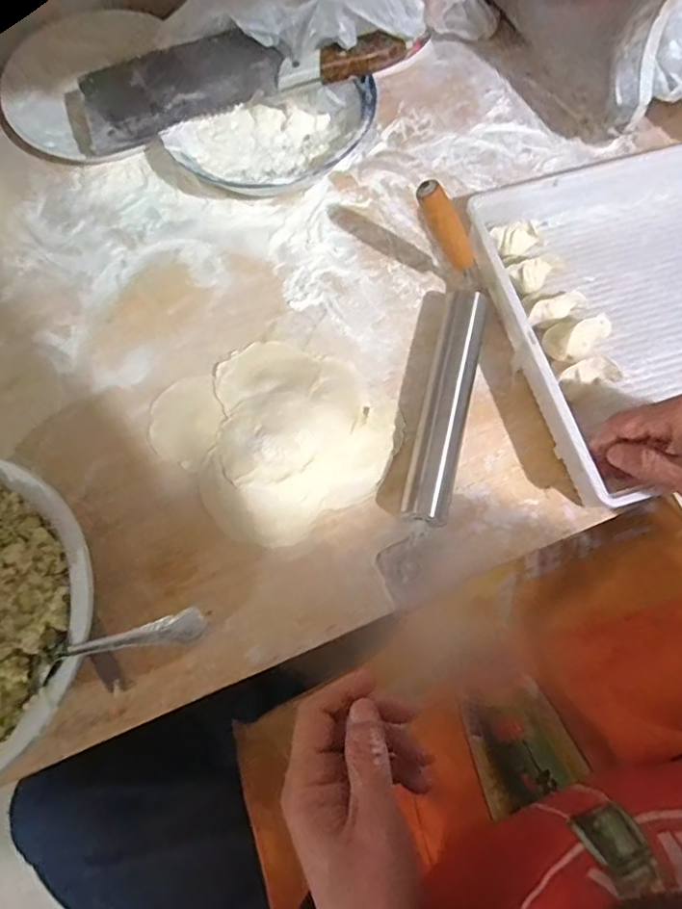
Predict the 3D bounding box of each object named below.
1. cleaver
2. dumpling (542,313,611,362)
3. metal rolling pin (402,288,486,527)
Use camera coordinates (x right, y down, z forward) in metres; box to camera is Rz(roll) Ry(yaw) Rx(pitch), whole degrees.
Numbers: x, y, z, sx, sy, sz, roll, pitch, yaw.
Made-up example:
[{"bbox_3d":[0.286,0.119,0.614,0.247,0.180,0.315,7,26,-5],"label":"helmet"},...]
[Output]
[{"bbox_3d":[-0.086,-0.362,0.503,0.297,0.033,0.091,-15,71,-4],"label":"cleaver"},{"bbox_3d":[0.196,-0.093,0.453,0.058,0.037,0.028,-19,72,-6],"label":"dumpling"},{"bbox_3d":[0.088,-0.041,0.447,0.038,0.034,0.205,13,72,5],"label":"metal rolling pin"}]

